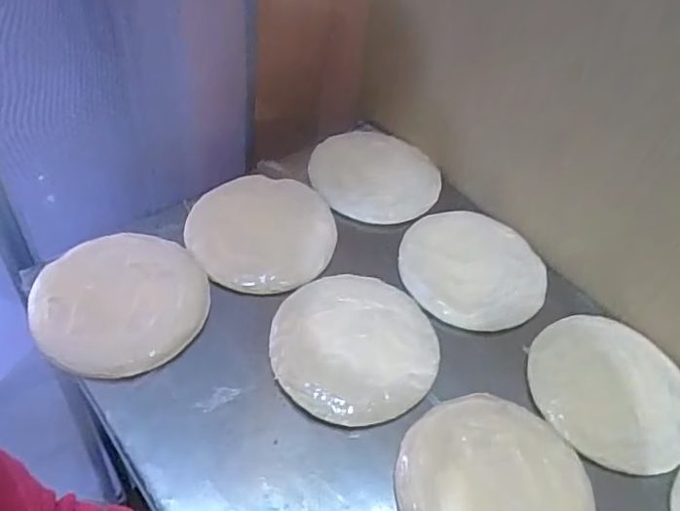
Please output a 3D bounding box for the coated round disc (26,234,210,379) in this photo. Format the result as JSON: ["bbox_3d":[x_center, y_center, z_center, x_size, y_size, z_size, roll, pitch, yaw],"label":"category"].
[{"bbox_3d":[-0.266,0.054,0.731,0.198,0.023,0.193,4,50,-10],"label":"coated round disc"}]

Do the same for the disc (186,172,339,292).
[{"bbox_3d":[-0.106,-0.039,0.818,0.193,0.018,0.185,1,50,-2],"label":"disc"}]

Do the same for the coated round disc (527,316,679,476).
[{"bbox_3d":[0.335,0.156,0.730,0.196,0.033,0.206,5,52,-6],"label":"coated round disc"}]

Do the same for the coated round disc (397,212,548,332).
[{"bbox_3d":[0.180,0.010,0.814,0.191,0.020,0.186,1,50,-2],"label":"coated round disc"}]

